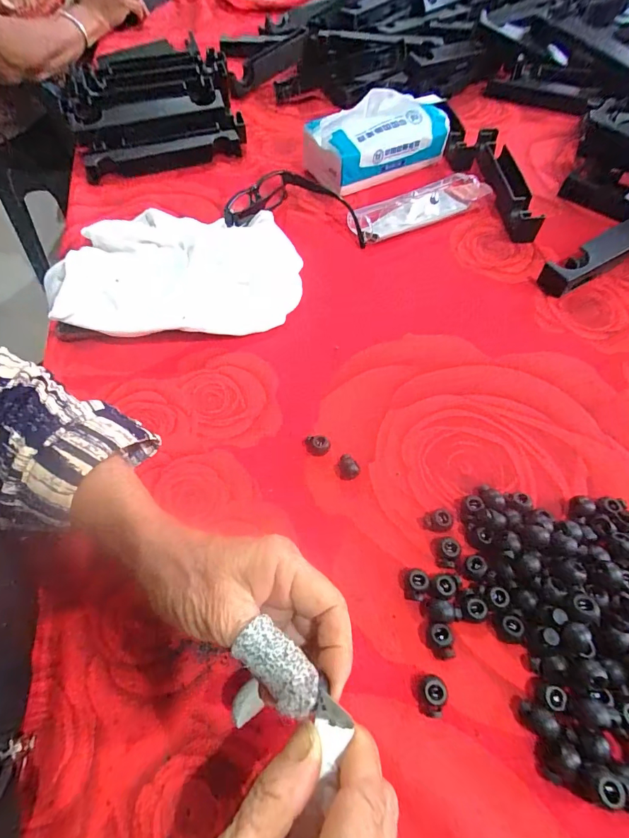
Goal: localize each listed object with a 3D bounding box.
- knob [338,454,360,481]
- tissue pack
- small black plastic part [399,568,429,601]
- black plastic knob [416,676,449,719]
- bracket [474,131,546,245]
[{"bbox_3d":[0.026,0.036,0.294,0.015,0.012,0.014,-2,59,1],"label":"knob"},{"bbox_3d":[0.069,-0.346,0.480,0.172,0.075,0.089,-27,62,-14],"label":"tissue pack"},{"bbox_3d":[0.064,0.106,0.253,0.015,0.012,0.018,4,59,4],"label":"small black plastic part"},{"bbox_3d":[0.065,0.153,0.217,0.015,0.011,0.019,-5,59,-1],"label":"black plastic knob"},{"bbox_3d":[0.226,-0.278,0.464,0.040,0.026,0.192,0,59,2],"label":"bracket"}]

